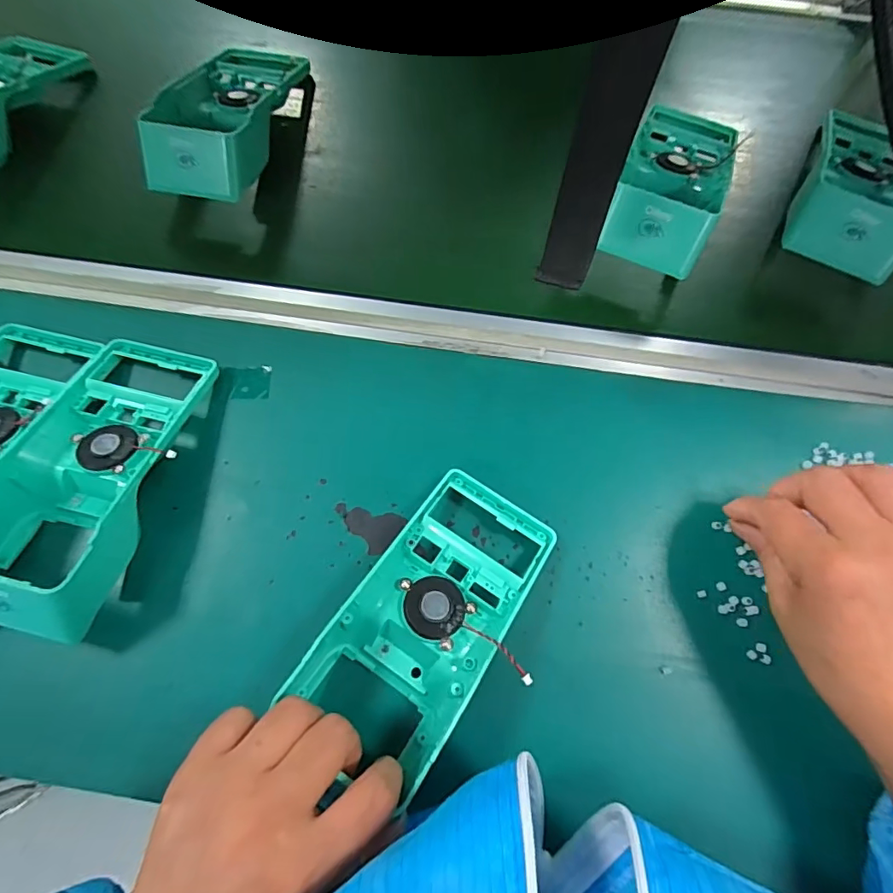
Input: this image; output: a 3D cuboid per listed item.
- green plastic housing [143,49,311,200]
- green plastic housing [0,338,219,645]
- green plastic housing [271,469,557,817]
[{"bbox_3d":[-0.180,-0.285,0.413,0.089,0.053,0.189,9,70,3],"label":"green plastic housing"},{"bbox_3d":[-0.217,0.013,0.306,0.084,0.055,0.188,13,70,4],"label":"green plastic housing"},{"bbox_3d":[-0.006,0.091,0.281,0.085,0.049,0.158,34,75,11],"label":"green plastic housing"}]

